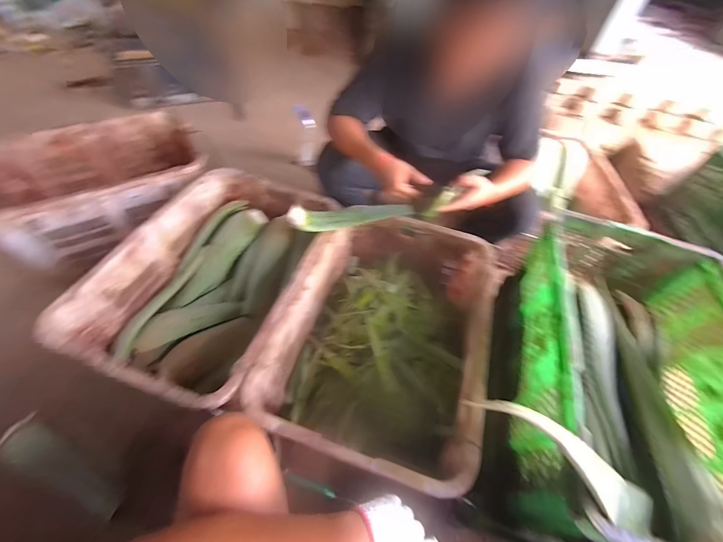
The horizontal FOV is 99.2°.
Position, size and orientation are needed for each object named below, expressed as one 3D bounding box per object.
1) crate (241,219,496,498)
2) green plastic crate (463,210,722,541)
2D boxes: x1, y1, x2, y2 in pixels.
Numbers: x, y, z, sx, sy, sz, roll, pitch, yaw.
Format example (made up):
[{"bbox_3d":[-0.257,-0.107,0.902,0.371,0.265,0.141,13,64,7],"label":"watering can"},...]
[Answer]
[{"bbox_3d":[0.065,0.168,0.901,0.485,0.318,0.718,16,52,8],"label":"crate"},{"bbox_3d":[0.534,0.215,0.658,0.437,0.298,0.666,18,52,9],"label":"green plastic crate"}]

